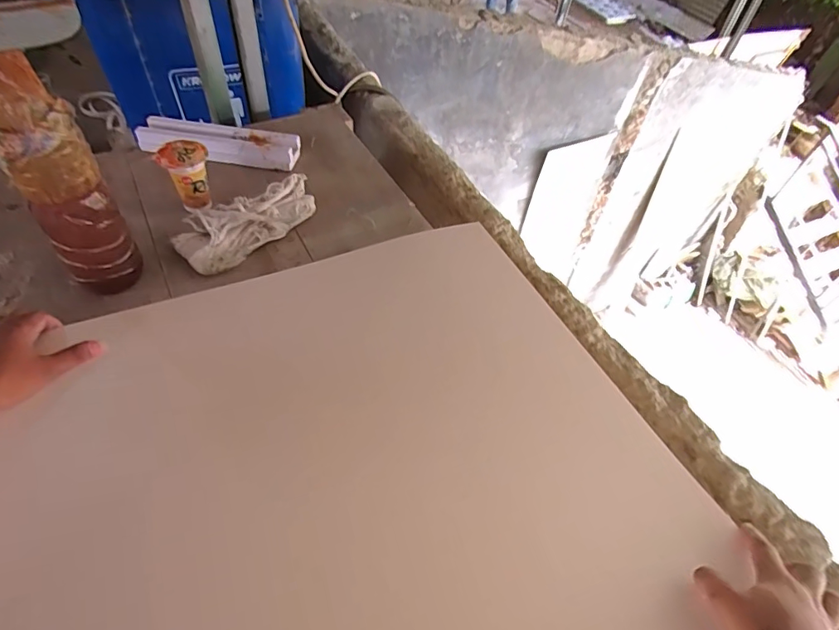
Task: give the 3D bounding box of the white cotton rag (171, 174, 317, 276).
[{"bbox_3d":[-0.254,-0.141,0.708,0.210,0.064,0.090,-33,61,-29],"label":"white cotton rag"}]

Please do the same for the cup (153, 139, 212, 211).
[{"bbox_3d":[-0.353,-0.208,0.732,0.071,0.100,0.061,-15,53,-18],"label":"cup"}]

